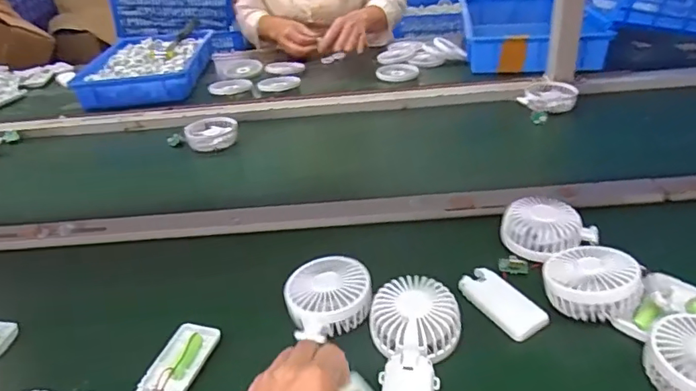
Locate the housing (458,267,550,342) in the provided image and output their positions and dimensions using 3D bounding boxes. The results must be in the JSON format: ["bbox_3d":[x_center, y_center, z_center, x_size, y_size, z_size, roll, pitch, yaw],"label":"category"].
[{"bbox_3d":[0.162,0.113,0.550,0.045,0.012,0.094,-21,36,-24],"label":"housing"}]

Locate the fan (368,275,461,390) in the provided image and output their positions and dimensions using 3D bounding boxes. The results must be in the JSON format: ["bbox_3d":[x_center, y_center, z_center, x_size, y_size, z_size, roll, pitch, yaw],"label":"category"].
[{"bbox_3d":[0.060,0.150,0.474,0.083,0.032,0.177,0,33,8],"label":"fan"}]

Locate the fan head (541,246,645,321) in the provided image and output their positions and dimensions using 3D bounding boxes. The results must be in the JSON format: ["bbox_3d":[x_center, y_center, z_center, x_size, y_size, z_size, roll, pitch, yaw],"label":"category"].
[{"bbox_3d":[0.252,0.088,0.533,0.088,0.043,0.088,-6,34,18],"label":"fan head"}]

